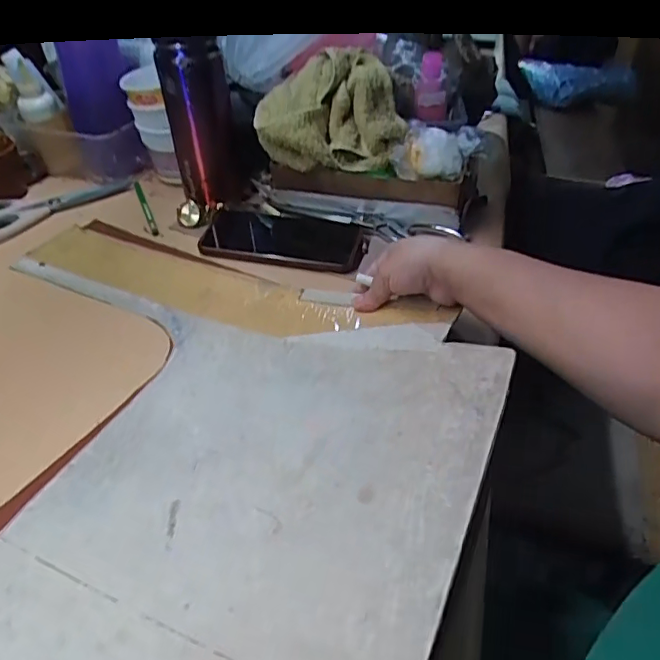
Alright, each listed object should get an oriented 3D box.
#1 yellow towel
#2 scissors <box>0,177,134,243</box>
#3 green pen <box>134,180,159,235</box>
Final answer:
[{"bbox_3d":[0.000,-0.236,0.609,0.160,0.092,0.087,3,41,4],"label":"yellow towel"},{"bbox_3d":[-0.337,-0.146,0.663,0.214,0.017,0.079,-28,48,-29],"label":"scissors"},{"bbox_3d":[-0.224,-0.151,0.683,0.009,0.012,0.131,-15,43,-17],"label":"green pen"}]

